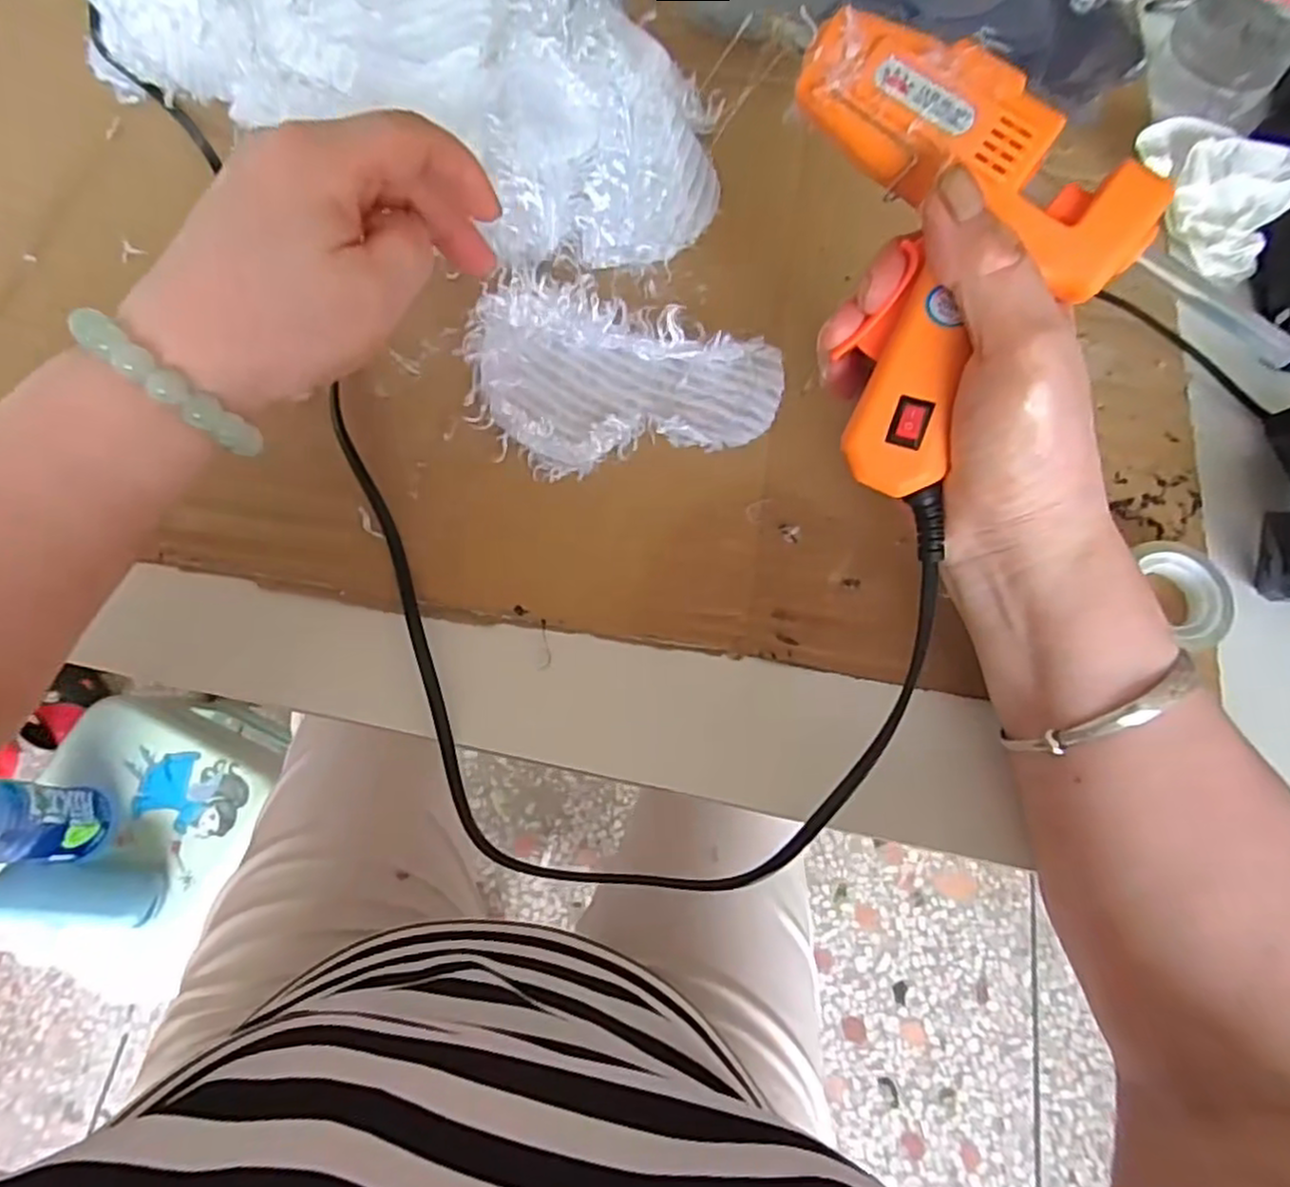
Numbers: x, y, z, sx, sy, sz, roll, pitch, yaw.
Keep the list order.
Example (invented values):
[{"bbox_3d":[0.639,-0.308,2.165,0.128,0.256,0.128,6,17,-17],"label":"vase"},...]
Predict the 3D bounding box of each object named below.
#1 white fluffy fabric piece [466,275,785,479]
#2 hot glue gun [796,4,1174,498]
[{"bbox_3d":[-0.010,-0.088,0.301,0.132,0.020,0.078,11,71,2],"label":"white fluffy fabric piece"},{"bbox_3d":[0.104,-0.107,0.220,0.089,0.032,0.137,-6,103,17],"label":"hot glue gun"}]

